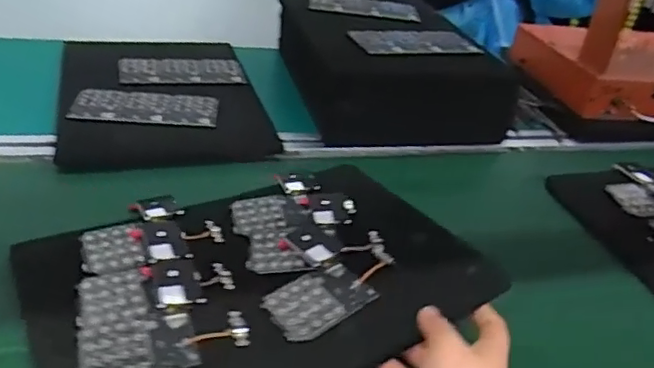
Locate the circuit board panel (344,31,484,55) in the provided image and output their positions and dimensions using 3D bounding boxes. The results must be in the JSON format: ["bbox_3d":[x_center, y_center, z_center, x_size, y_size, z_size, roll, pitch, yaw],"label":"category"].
[{"bbox_3d":[0.116,-0.189,0.773,0.160,0.004,0.084,-4,37,-14],"label":"circuit board panel"}]

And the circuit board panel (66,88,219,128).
[{"bbox_3d":[-0.217,-0.094,0.713,0.165,0.006,0.092,4,36,-3],"label":"circuit board panel"}]

